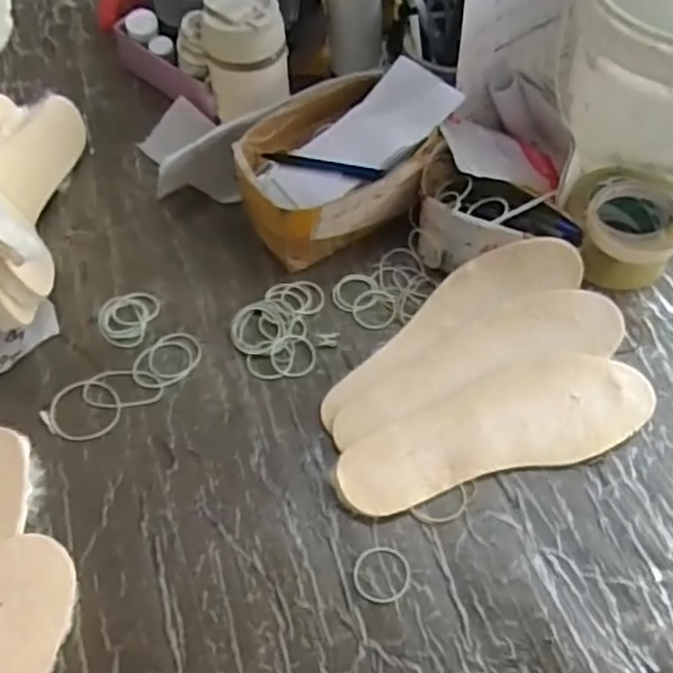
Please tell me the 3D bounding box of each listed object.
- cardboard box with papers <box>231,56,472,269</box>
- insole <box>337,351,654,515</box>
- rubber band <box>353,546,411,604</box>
[{"bbox_3d":[0.011,-0.174,0.696,0.215,0.105,0.149,-22,58,-13],"label":"cardboard box with papers"},{"bbox_3d":[0.132,0.074,0.583,0.269,0.018,0.091,-13,57,-8],"label":"insole"},{"bbox_3d":[0.034,0.178,0.525,0.043,0.004,0.041,0,56,1],"label":"rubber band"}]

